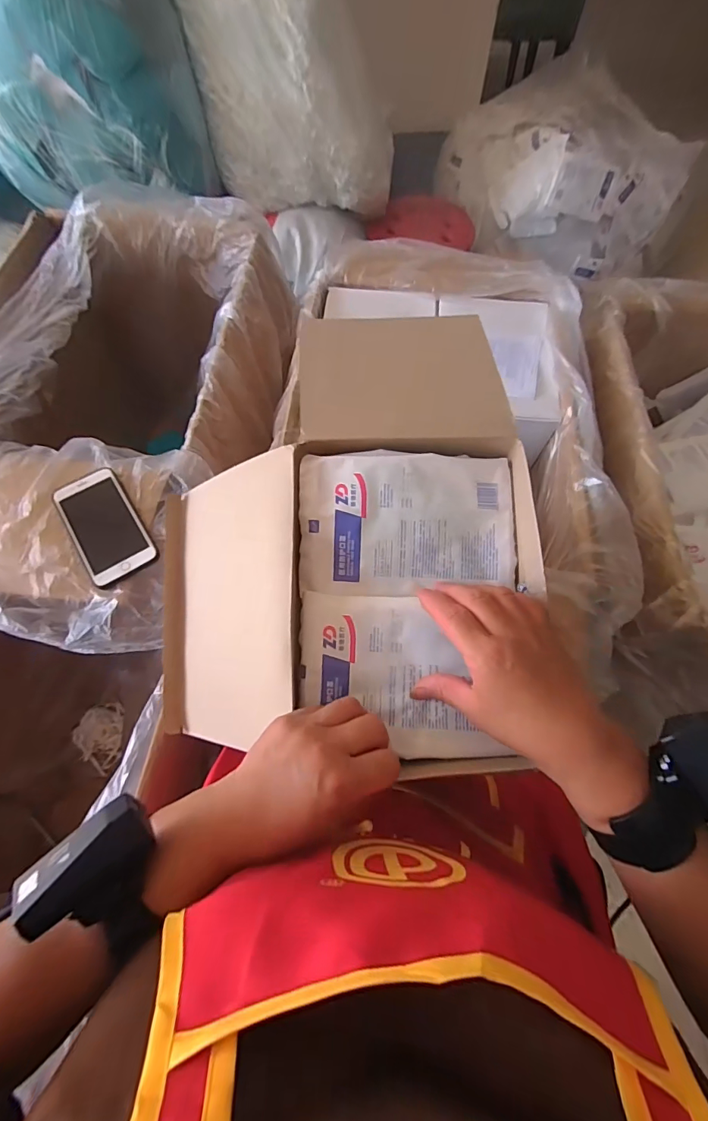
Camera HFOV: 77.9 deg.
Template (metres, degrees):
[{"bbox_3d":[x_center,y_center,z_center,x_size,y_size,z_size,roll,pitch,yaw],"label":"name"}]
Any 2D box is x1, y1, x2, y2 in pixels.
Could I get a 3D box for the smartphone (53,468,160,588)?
[{"bbox_3d":[-0.308,-0.045,0.539,0.078,0.010,0.157,-33,71,-13],"label":"smartphone"}]

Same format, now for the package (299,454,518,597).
[{"bbox_3d":[0.047,-0.031,0.384,0.185,0.013,0.119,-1,89,-3],"label":"package"}]

